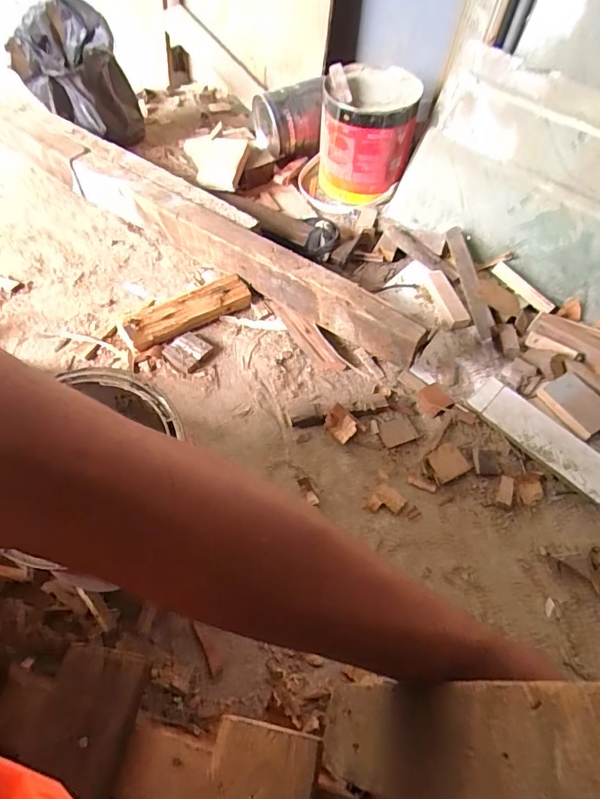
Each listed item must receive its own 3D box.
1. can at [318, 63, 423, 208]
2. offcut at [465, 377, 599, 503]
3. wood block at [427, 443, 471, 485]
[{"bbox_3d":[0.109,-0.441,0.784,0.150,0.158,0.152,10,56,2],"label":"can"},{"bbox_3d":[0.291,0.043,0.563,0.180,0.014,0.065,39,62,19],"label":"offcut"},{"bbox_3d":[0.172,0.074,0.543,0.044,0.010,0.039,-23,61,-19],"label":"wood block"}]

